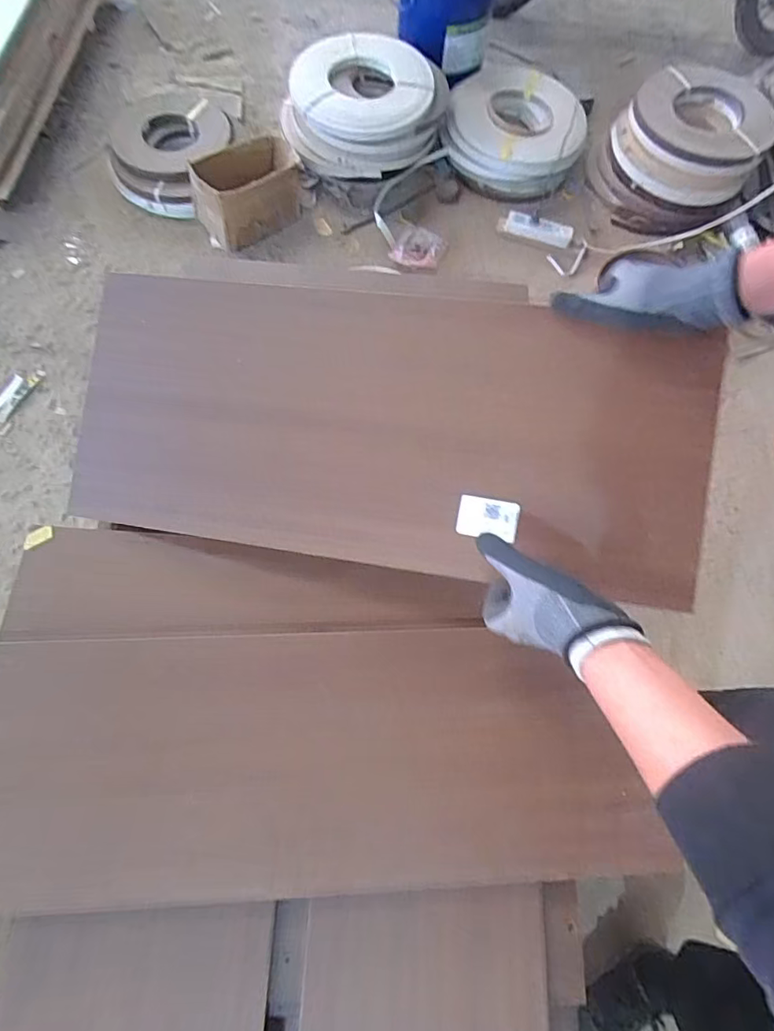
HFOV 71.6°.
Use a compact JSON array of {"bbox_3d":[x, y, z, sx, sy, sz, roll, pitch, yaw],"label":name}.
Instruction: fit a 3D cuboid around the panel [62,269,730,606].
[{"bbox_3d":[-0.018,-0.097,0.581,0.673,0.015,0.295,8,92,10],"label":"panel"}]

